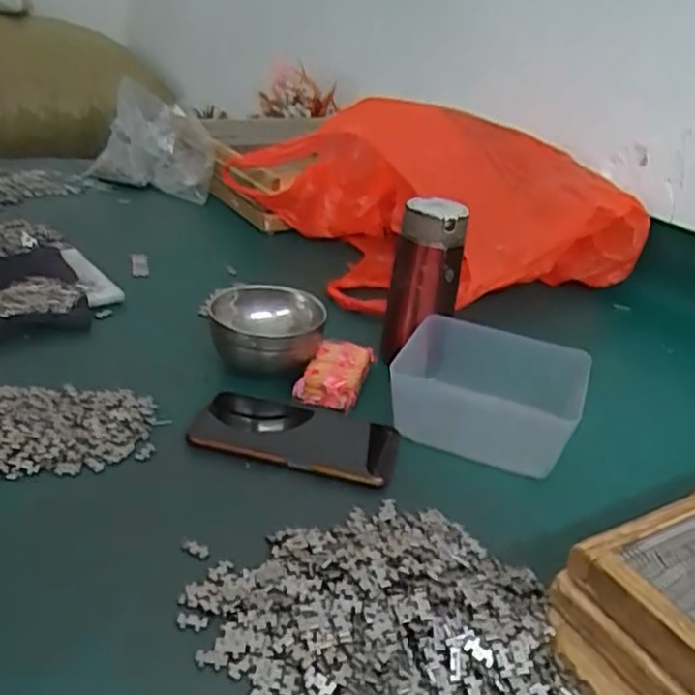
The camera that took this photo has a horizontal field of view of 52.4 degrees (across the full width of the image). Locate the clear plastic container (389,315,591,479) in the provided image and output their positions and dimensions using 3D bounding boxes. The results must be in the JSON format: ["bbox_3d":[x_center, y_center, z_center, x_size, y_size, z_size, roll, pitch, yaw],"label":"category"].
[{"bbox_3d":[0.122,0.037,0.604,0.145,0.068,0.112,16,29,18],"label":"clear plastic container"}]

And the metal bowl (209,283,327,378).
[{"bbox_3d":[-0.075,-0.013,0.665,0.100,0.053,0.110,5,27,-2],"label":"metal bowl"}]

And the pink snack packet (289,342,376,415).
[{"bbox_3d":[-0.010,0.023,0.653,0.055,0.025,0.082,11,28,9],"label":"pink snack packet"}]

